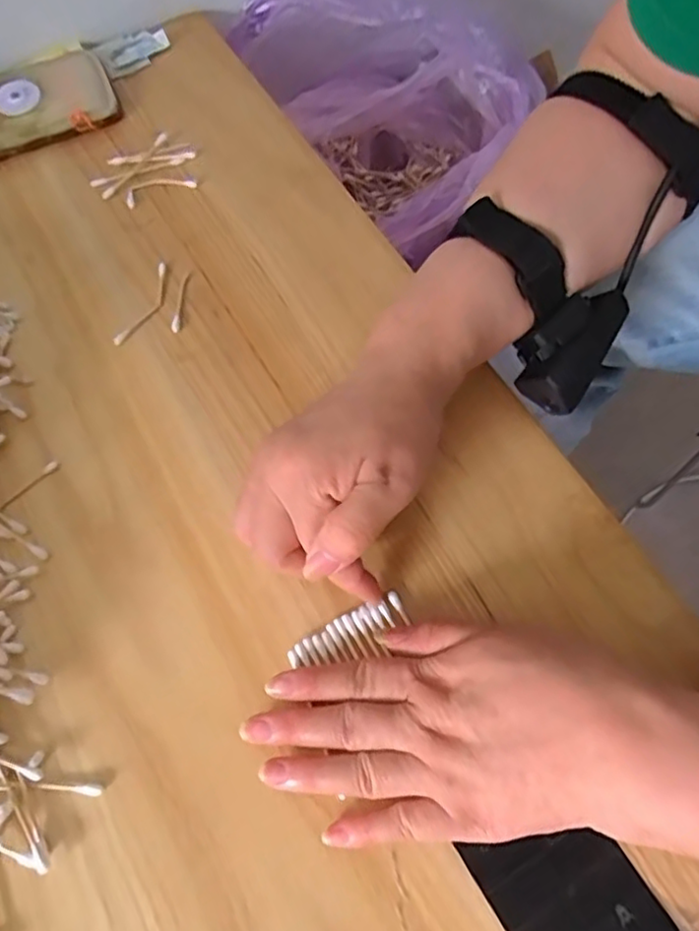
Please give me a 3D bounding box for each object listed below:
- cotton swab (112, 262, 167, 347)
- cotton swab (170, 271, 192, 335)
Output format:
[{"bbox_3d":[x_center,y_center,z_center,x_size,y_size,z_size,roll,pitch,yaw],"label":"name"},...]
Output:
[{"bbox_3d":[-0.134,-0.107,0.426,0.018,0.004,0.068,17,66,12],"label":"cotton swab"},{"bbox_3d":[-0.114,-0.112,0.432,0.007,0.006,0.053,0,64,4],"label":"cotton swab"}]

